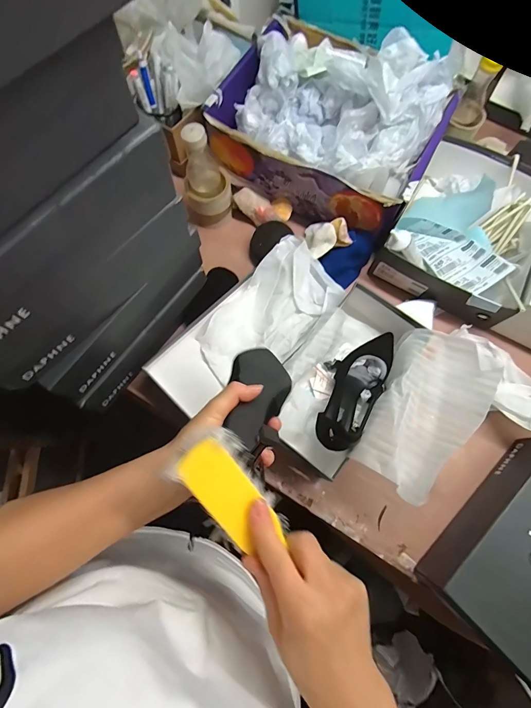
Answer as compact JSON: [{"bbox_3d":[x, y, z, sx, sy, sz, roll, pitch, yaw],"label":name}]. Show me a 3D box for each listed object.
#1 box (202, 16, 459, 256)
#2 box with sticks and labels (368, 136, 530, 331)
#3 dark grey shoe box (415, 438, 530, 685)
[{"bbox_3d":[0.124,-0.443,0.655,0.398,0.194,0.311,35,76,8],"label":"box"},{"bbox_3d":[0.394,-0.255,0.676,0.256,0.108,0.343,28,76,7],"label":"box with sticks and labels"},{"bbox_3d":[0.393,0.283,0.512,0.297,0.104,0.158,-43,79,-12],"label":"dark grey shoe box"}]

